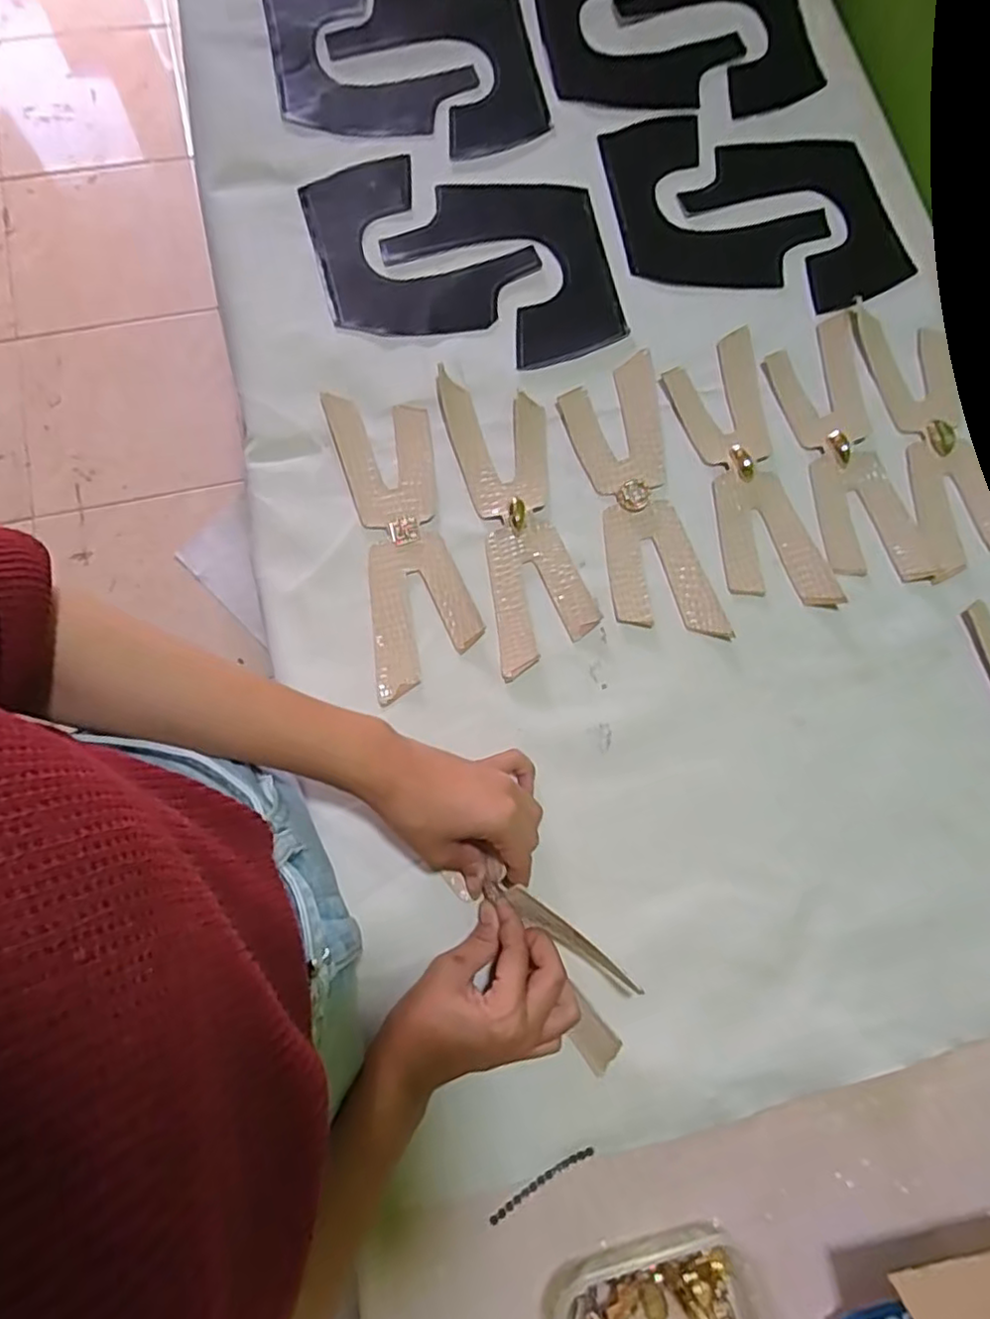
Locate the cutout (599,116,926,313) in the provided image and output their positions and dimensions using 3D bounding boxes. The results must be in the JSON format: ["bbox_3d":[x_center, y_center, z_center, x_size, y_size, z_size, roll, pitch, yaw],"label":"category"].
[{"bbox_3d":[0.224,-0.389,0.573,0.261,0.008,0.170,9,77,1],"label":"cutout"}]

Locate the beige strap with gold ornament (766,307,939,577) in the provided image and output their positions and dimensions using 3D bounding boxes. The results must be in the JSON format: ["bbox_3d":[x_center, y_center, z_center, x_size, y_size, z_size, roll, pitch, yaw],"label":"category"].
[{"bbox_3d":[0.274,-0.166,0.519,0.077,0.006,0.222,-9,78,-3],"label":"beige strap with gold ornament"}]

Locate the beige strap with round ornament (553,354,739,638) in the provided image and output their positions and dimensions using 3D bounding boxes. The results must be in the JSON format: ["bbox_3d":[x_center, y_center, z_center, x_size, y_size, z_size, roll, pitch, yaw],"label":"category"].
[{"bbox_3d":[0.109,-0.122,0.501,0.074,0.006,0.225,-11,78,-4],"label":"beige strap with round ornament"}]

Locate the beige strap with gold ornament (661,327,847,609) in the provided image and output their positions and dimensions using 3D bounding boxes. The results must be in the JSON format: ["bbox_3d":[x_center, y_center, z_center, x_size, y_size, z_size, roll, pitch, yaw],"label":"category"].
[{"bbox_3d":[0.193,-0.144,0.510,0.076,0.007,0.229,-13,78,-4],"label":"beige strap with gold ornament"}]

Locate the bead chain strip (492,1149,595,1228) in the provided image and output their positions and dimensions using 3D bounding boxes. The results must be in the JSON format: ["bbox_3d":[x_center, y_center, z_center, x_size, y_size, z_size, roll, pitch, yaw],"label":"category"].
[{"bbox_3d":[0.028,0.314,0.395,0.071,0.004,0.008,-30,80,-8],"label":"bead chain strip"}]

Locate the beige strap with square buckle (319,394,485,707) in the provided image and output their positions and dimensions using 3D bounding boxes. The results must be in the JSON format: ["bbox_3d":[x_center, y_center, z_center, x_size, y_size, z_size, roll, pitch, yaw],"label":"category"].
[{"bbox_3d":[-0.067,-0.091,0.485,0.077,0.011,0.229,-12,78,-4],"label":"beige strap with square buckle"}]

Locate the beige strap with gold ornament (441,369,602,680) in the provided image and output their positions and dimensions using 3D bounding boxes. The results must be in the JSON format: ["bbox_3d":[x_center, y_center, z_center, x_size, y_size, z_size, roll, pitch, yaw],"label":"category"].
[{"bbox_3d":[0.018,-0.109,0.492,0.073,0.008,0.232,-12,78,-4],"label":"beige strap with gold ornament"}]

